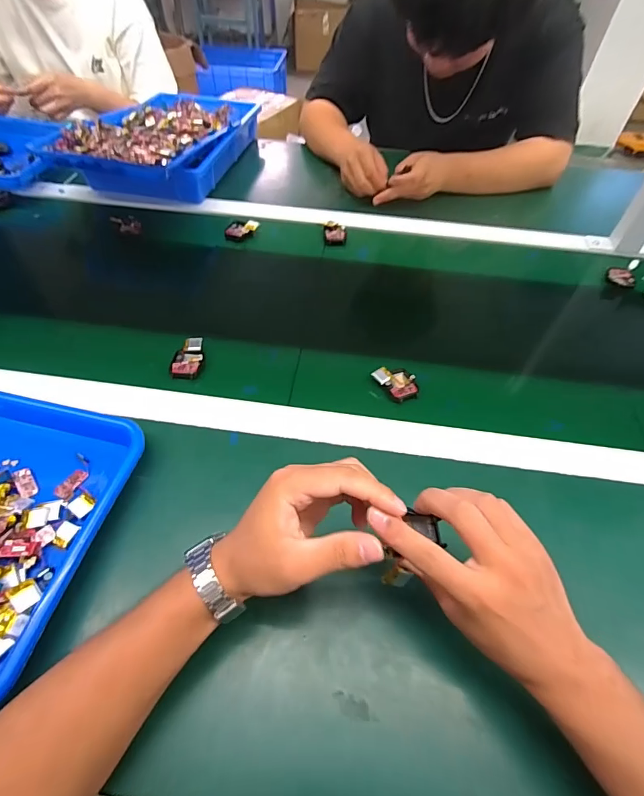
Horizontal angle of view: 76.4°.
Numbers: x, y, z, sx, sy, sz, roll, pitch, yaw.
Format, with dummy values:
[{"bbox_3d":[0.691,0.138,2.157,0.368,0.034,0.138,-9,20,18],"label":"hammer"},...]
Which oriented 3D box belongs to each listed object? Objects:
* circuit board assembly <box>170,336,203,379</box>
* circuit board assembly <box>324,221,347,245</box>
[{"bbox_3d":[-0.168,-0.051,0.513,0.034,0.014,0.059,4,53,1],"label":"circuit board assembly"},{"bbox_3d":[0.023,-0.281,0.700,0.037,0.017,0.047,1,53,-1],"label":"circuit board assembly"}]

